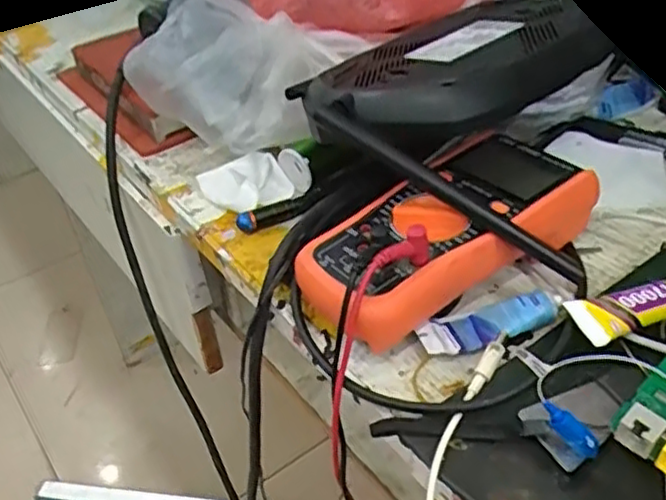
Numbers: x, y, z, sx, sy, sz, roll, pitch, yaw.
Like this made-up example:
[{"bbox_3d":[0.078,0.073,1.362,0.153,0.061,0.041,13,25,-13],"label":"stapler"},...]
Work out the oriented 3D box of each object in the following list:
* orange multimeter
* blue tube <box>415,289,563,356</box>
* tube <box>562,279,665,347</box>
[{"bbox_3d":[0.065,-0.013,0.418,0.181,0.052,0.084,-27,45,-24],"label":"orange multimeter"},{"bbox_3d":[0.086,0.039,0.393,0.081,0.015,0.024,-17,41,-13],"label":"blue tube"},{"bbox_3d":[0.178,0.026,0.375,0.117,0.021,0.024,-18,42,-14],"label":"tube"}]

